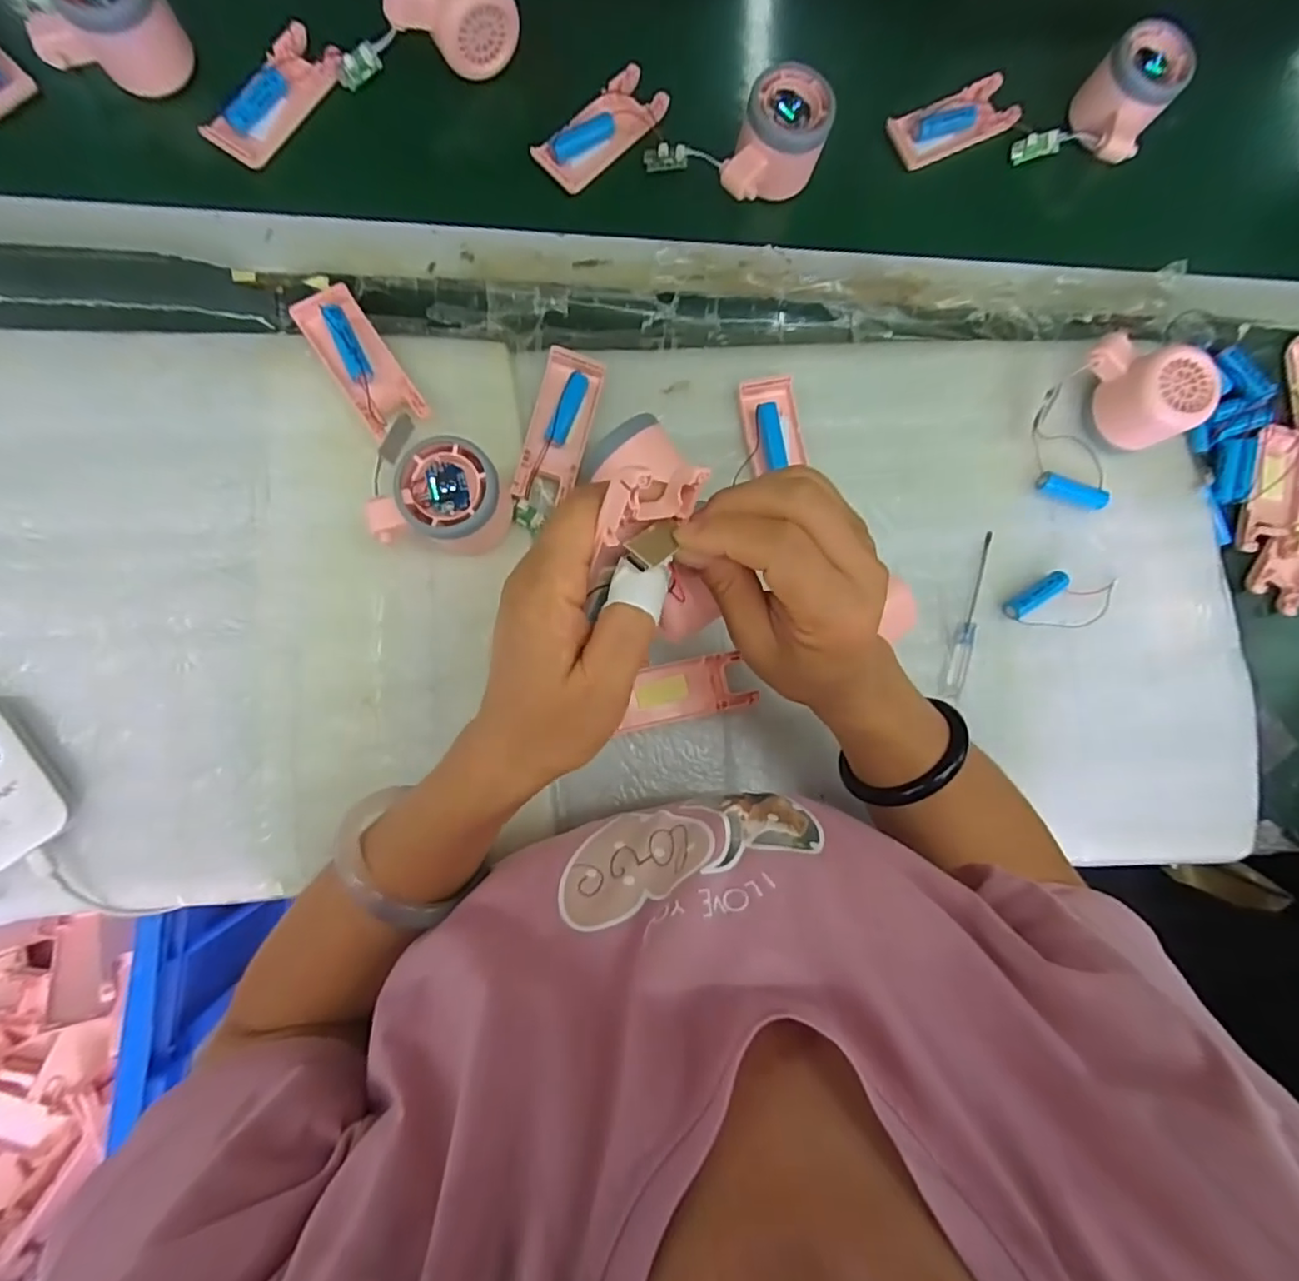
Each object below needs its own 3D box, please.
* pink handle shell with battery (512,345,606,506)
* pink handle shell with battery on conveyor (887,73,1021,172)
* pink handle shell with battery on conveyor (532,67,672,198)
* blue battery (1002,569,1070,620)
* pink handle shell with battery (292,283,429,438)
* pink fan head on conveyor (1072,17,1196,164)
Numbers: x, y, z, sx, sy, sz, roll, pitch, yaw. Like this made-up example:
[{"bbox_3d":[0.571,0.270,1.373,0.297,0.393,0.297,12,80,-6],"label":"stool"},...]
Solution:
[{"bbox_3d":[-0.060,-0.142,0.401,0.038,0.020,0.102,13,84,-4],"label":"pink handle shell with battery"},{"bbox_3d":[0.231,-0.395,0.459,0.101,0.015,0.043,-28,88,-7],"label":"pink handle shell with battery on conveyor"},{"bbox_3d":[-0.034,-0.365,0.432,0.041,0.012,0.102,45,82,0],"label":"pink handle shell with battery on conveyor"},{"bbox_3d":[0.275,-0.032,0.427,0.051,0.012,0.014,-31,89,-8],"label":"blue battery"},{"bbox_3d":[-0.184,-0.178,0.387,0.038,0.027,0.106,-35,89,-8],"label":"pink handle shell with battery"},{"bbox_3d":[0.352,-0.403,0.446,0.056,0.048,0.075,35,83,-2],"label":"pink fan head on conveyor"}]

